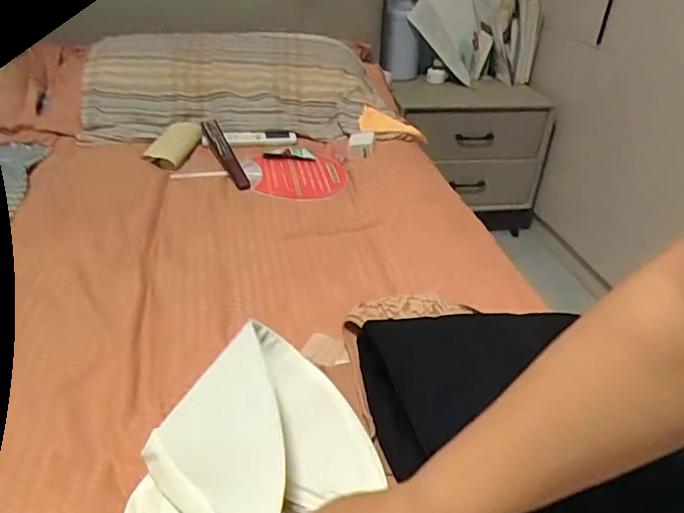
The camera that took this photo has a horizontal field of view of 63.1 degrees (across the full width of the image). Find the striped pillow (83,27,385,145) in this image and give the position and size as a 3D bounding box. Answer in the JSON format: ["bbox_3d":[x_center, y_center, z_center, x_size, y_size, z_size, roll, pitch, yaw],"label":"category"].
[{"bbox_3d":[-0.251,-0.431,1.358,0.701,0.148,0.457,-6,34,-15],"label":"striped pillow"}]

